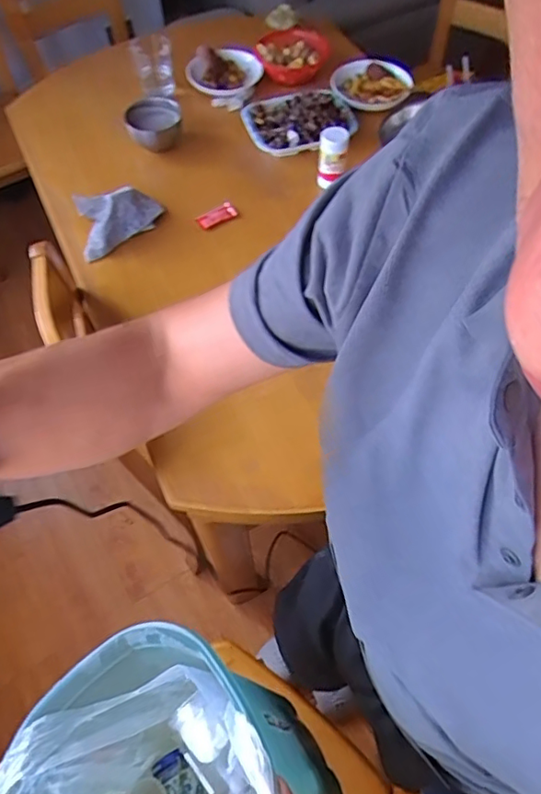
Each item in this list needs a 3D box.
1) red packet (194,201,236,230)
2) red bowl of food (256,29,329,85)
[{"bbox_3d":[-0.107,-0.354,1.084,0.081,0.011,0.040,-32,66,-19],"label":"red packet"},{"bbox_3d":[0.048,-0.794,1.270,0.157,0.047,0.169,1,59,-2],"label":"red bowl of food"}]

